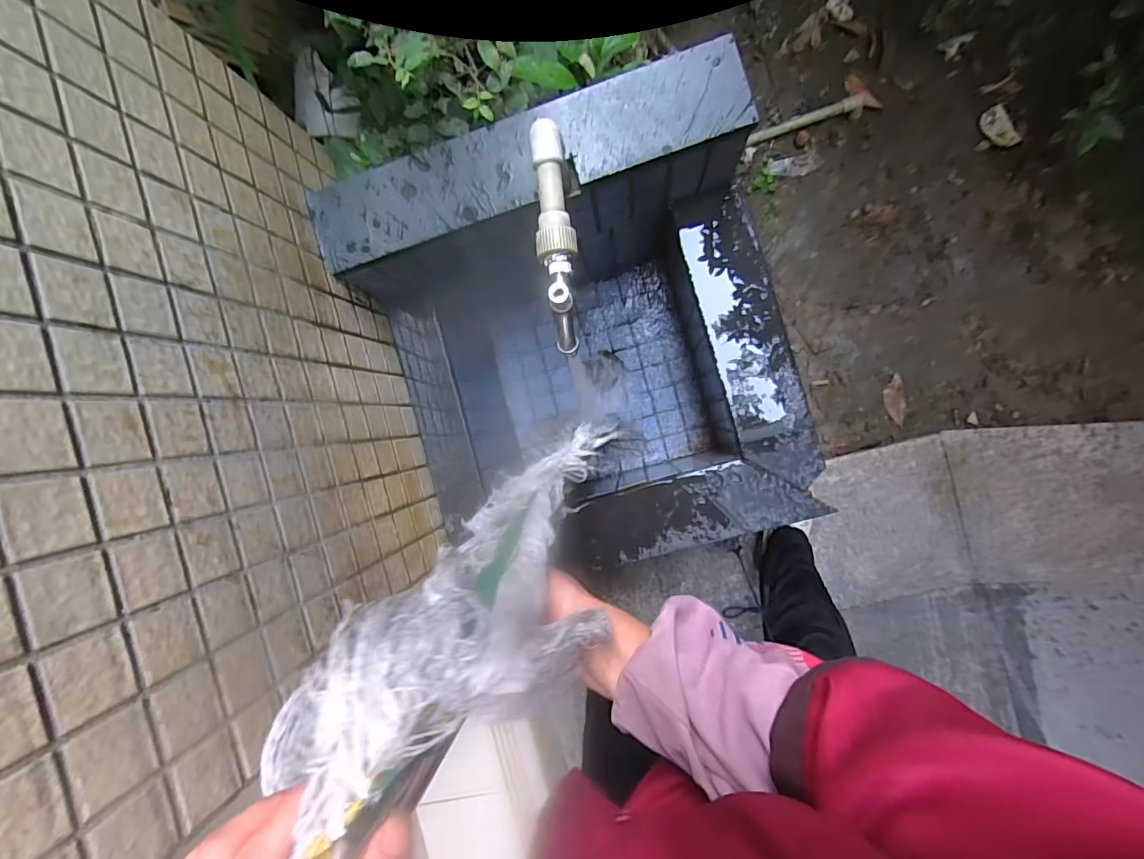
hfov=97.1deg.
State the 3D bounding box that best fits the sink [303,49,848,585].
[{"bbox_3d":[0.023,-0.102,0.846,0.586,0.475,0.604,-16,90,8],"label":"sink"}]

